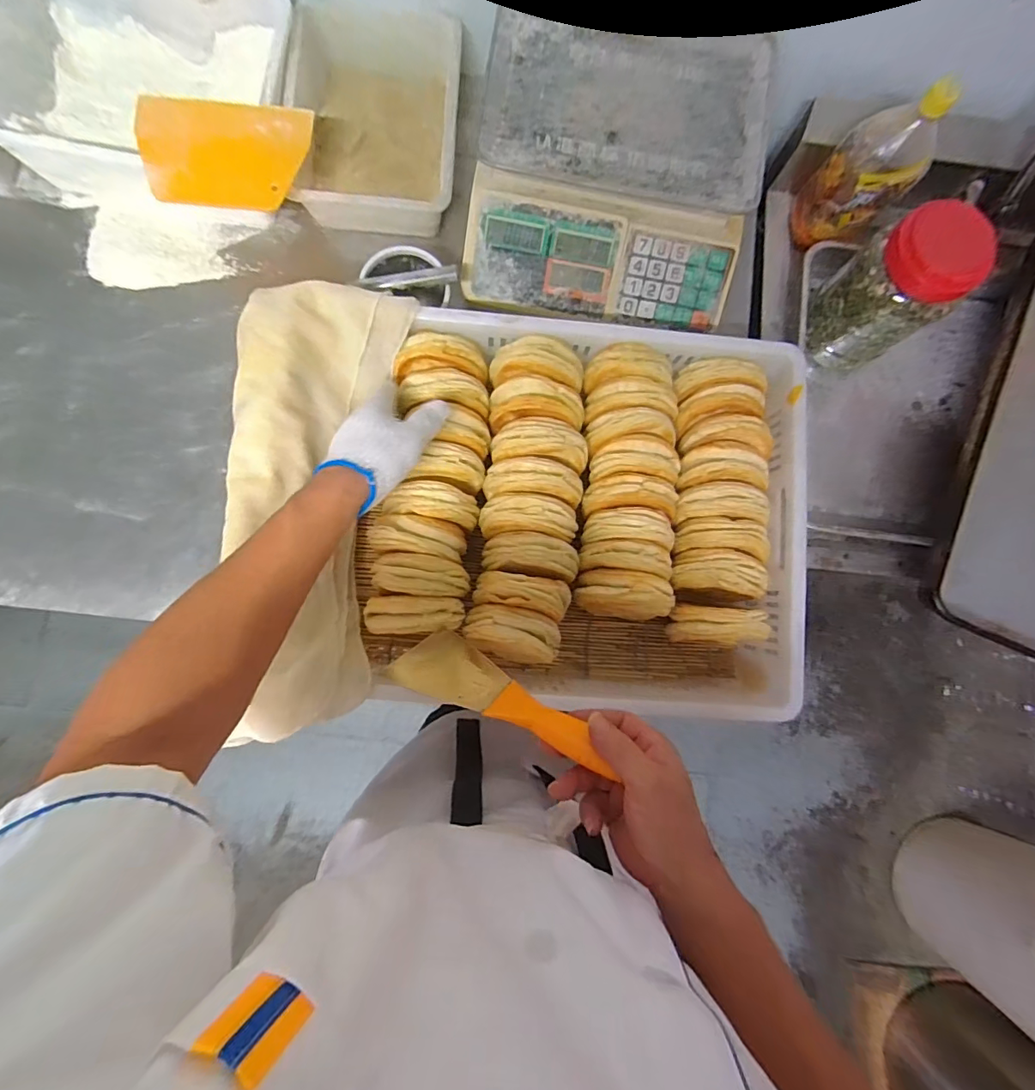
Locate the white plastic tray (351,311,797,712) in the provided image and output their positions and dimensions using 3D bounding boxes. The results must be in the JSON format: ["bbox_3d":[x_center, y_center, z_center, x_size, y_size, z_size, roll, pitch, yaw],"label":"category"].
[{"bbox_3d":[0.076,-0.039,0.553,0.447,0.114,0.401,3,83,-4],"label":"white plastic tray"}]

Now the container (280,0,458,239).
[{"bbox_3d":[-0.177,-0.553,0.617,0.201,0.062,0.289,3,83,-4],"label":"container"}]

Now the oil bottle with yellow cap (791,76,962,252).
[{"bbox_3d":[0.441,-0.471,0.608,0.110,0.177,0.087,42,82,1],"label":"oil bottle with yellow cap"}]

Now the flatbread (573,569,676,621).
[{"bbox_3d":[0.118,0.058,0.544,0.104,0.097,0.049,11,83,-3],"label":"flatbread"}]

